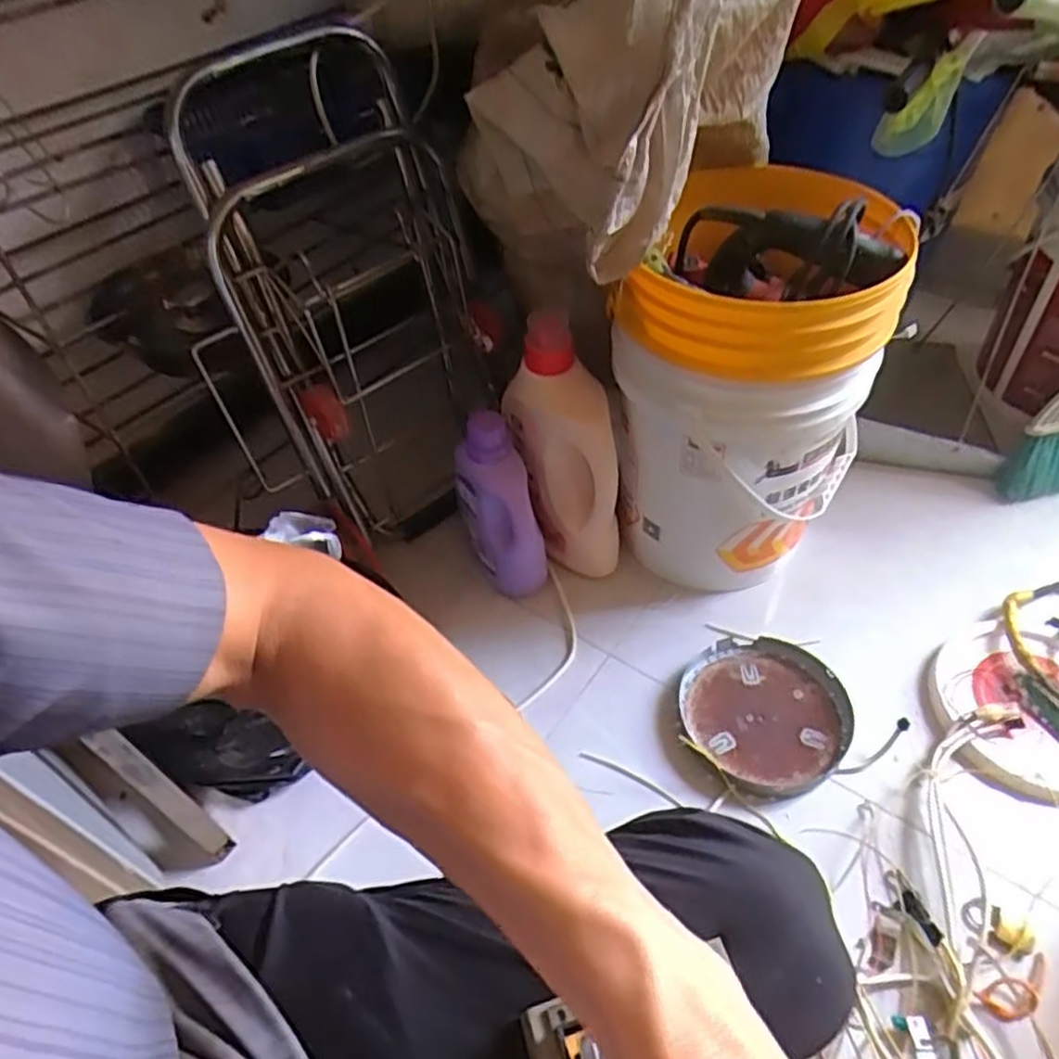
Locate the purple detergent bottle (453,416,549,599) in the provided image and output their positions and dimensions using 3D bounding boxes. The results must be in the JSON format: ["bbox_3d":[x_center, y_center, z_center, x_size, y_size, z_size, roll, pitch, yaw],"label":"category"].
[{"bbox_3d":[-0.039,-0.024,0.991,0.079,0.261,0.118,-26,52,-16],"label":"purple detergent bottle"}]

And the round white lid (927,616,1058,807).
[{"bbox_3d":[0.611,0.203,0.885,0.257,0.032,0.213,-32,53,-20],"label":"round white lid"}]

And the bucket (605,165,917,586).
[{"bbox_3d":[0.280,-0.169,0.952,0.283,0.481,0.322,20,54,21],"label":"bucket"}]

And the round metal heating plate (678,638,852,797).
[{"bbox_3d":[0.297,0.225,0.916,0.198,0.027,0.201,-3,49,3],"label":"round metal heating plate"}]

